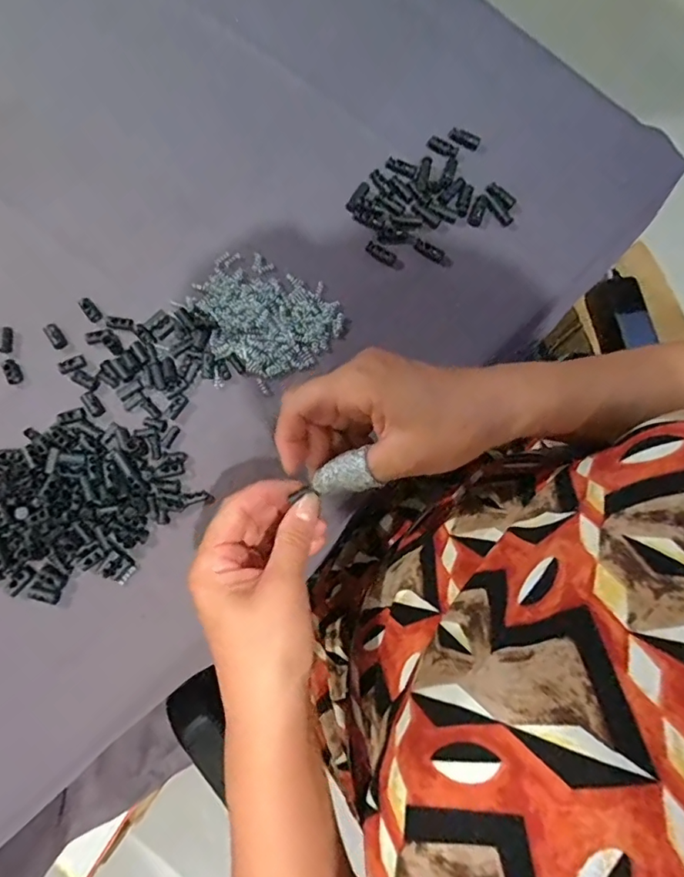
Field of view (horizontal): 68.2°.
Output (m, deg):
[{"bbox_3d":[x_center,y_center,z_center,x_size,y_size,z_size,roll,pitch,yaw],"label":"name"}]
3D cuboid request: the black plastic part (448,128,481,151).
[{"bbox_3d":[0.100,-0.247,0.416,0.027,0.009,0.008,34,82,7],"label":"black plastic part"}]

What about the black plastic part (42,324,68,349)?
[{"bbox_3d":[-0.215,-0.077,0.379,0.010,0.004,0.025,-38,81,-6],"label":"black plastic part"}]

